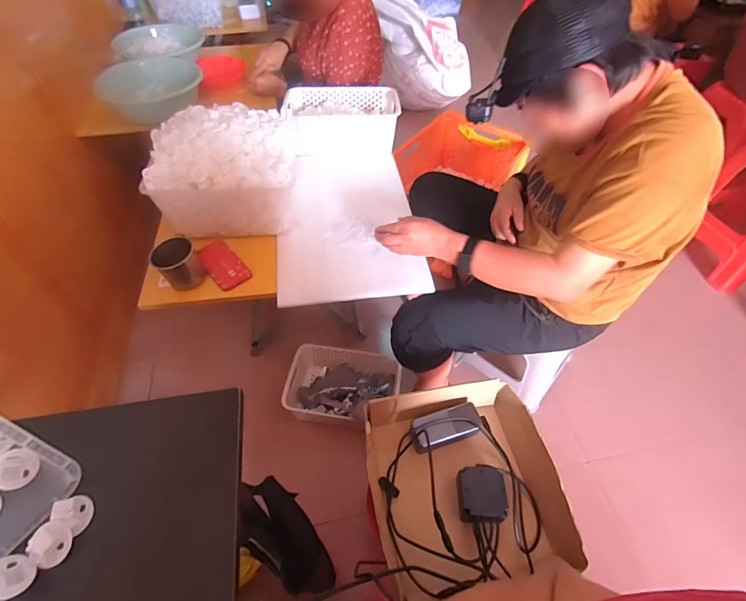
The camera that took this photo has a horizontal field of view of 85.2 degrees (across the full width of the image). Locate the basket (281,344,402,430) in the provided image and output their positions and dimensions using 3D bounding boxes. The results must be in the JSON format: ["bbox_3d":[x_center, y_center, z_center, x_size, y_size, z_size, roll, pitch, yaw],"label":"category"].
[{"bbox_3d":[-0.081,0.243,1.141,0.309,0.105,0.221,4,52,1],"label":"basket"}]

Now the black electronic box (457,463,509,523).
[{"bbox_3d":[0.186,0.334,0.697,0.076,0.036,0.087,-2,52,-3],"label":"black electronic box"}]

